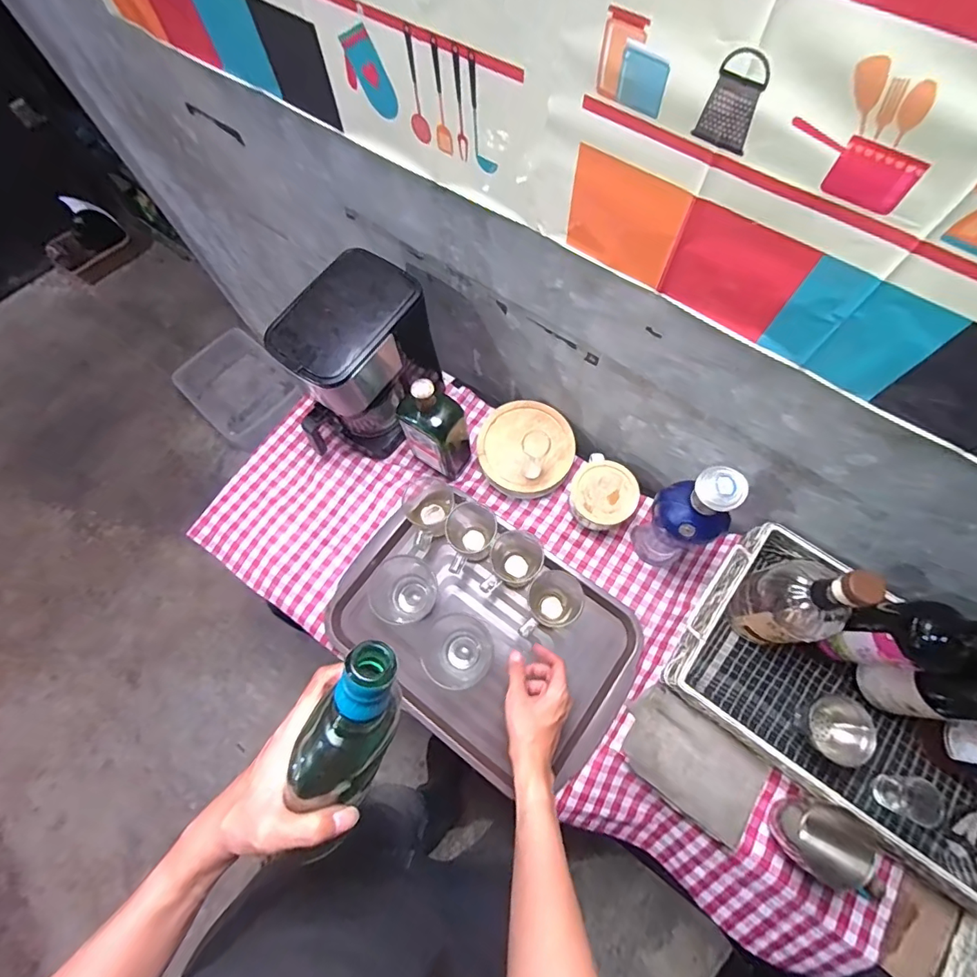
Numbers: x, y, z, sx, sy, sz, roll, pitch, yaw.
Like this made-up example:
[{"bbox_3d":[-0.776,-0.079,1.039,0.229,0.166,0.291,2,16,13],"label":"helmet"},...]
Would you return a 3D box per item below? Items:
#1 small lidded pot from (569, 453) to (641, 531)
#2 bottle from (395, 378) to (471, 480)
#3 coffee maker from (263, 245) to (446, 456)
[{"bbox_3d":[0.173,0.014,0.748,0.097,0.064,0.099,0,70,1],"label":"small lidded pot"},{"bbox_3d":[-0.082,-0.095,0.717,0.089,0.209,0.060,34,74,13],"label":"bottle"},{"bbox_3d":[-0.192,-0.172,0.732,0.126,0.258,0.217,33,74,12],"label":"coffee maker"}]

